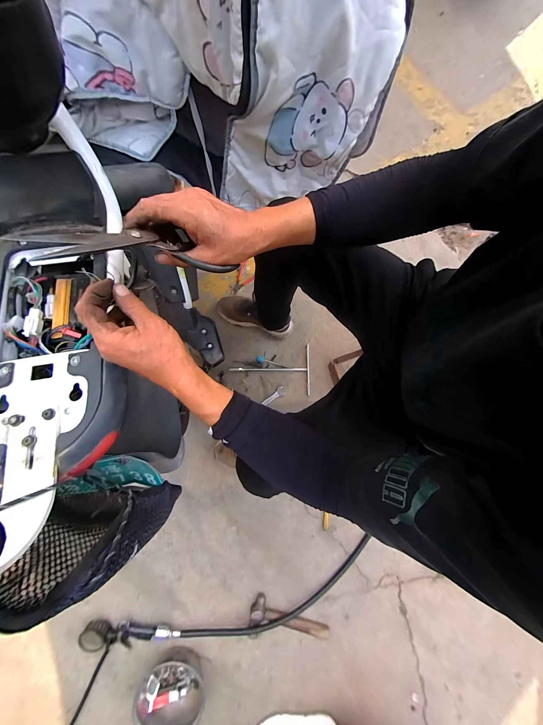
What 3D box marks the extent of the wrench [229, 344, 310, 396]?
[{"bbox_3d":[-0.005,0.024,0.864,0.291,0.011,0.179,1,78,-1],"label":"wrench"}]

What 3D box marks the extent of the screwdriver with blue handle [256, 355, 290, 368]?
[{"bbox_3d":[0.003,-0.001,0.860,0.121,0.018,0.025,15,78,2],"label":"screwdriver with blue handle"}]

